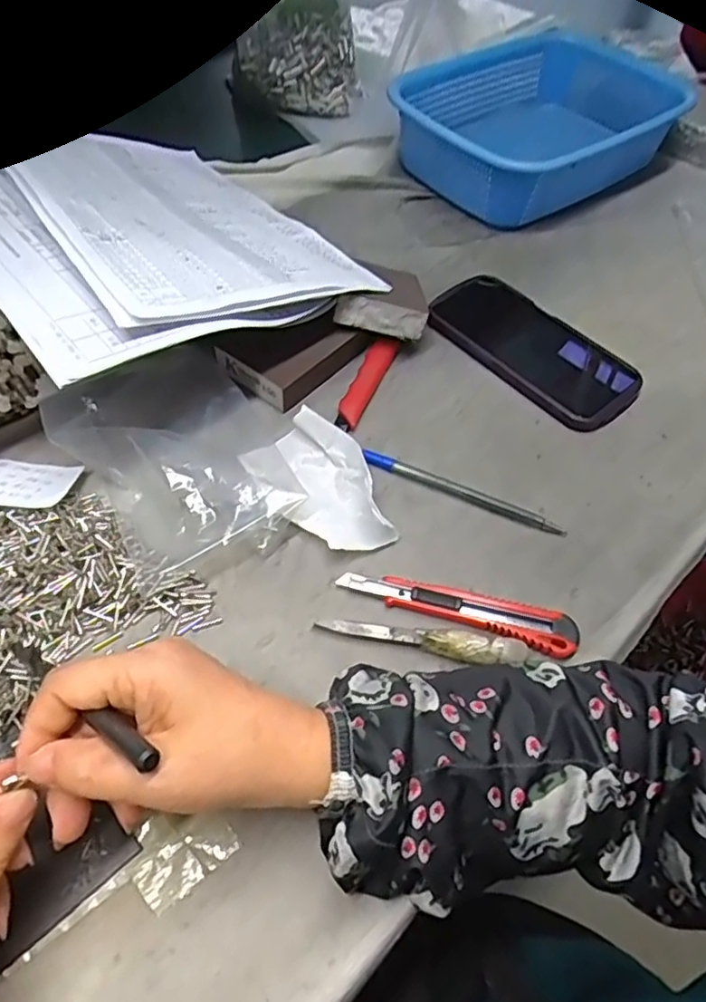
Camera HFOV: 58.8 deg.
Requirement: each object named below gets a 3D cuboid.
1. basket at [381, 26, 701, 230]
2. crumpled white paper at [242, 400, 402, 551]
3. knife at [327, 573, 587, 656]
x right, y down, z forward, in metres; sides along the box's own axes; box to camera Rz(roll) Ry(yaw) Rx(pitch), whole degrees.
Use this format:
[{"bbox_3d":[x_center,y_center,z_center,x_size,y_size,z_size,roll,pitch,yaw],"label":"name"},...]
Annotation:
[{"bbox_3d":[0.176,-0.374,0.631,0.251,0.081,0.203,-32,64,-25],"label":"basket"},{"bbox_3d":[-0.022,-0.012,0.397,0.066,0.025,0.105,-23,60,-20],"label":"crumpled white paper"},{"bbox_3d":[0.060,0.063,0.361,0.137,0.010,0.022,14,55,5],"label":"knife"}]

